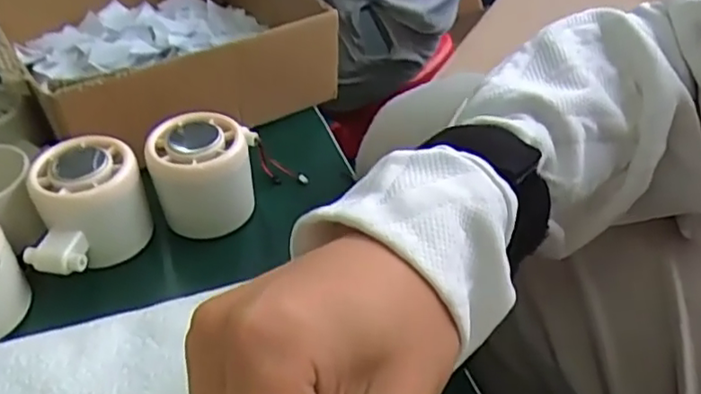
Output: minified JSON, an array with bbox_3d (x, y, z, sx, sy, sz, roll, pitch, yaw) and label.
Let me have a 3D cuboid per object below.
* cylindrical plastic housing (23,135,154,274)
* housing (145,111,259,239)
[{"bbox_3d":[-0.148,0.007,0.341,0.053,0.049,0.072,21,45,23],"label":"cylindrical plastic housing"},{"bbox_3d":[-0.085,-0.018,0.374,0.058,0.058,0.064,-7,41,-7],"label":"housing"}]

